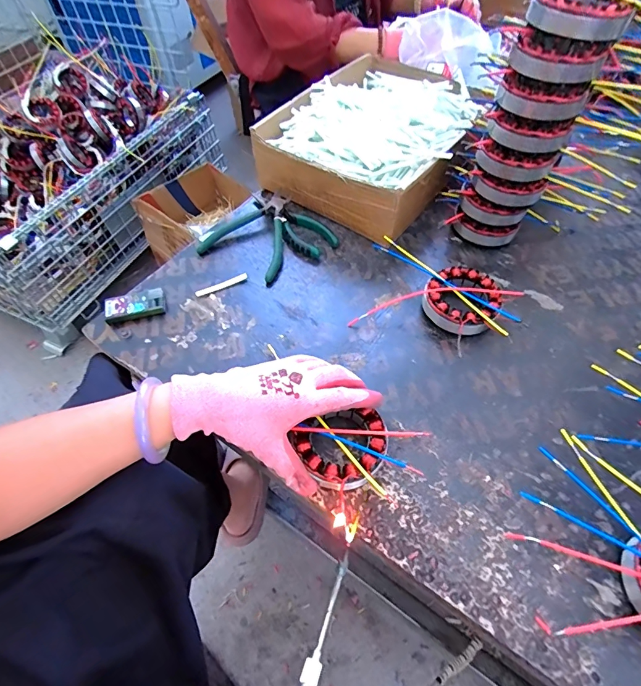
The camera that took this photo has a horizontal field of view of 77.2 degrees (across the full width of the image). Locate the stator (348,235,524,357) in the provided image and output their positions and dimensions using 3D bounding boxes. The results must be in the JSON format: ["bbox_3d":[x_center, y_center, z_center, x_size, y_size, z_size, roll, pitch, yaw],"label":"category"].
[{"bbox_3d":[0.137,-0.056,0.482,0.176,0.030,0.137,21,59,15],"label":"stator"}]

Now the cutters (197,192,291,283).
[{"bbox_3d":[-0.085,-0.155,0.550,0.113,0.020,0.133,23,59,16],"label":"cutters"}]

